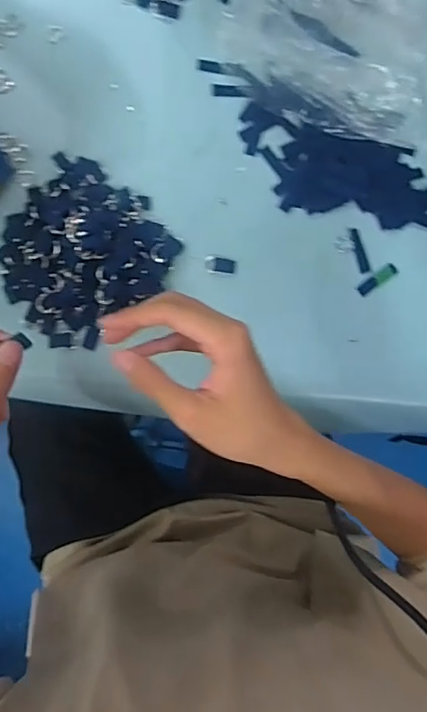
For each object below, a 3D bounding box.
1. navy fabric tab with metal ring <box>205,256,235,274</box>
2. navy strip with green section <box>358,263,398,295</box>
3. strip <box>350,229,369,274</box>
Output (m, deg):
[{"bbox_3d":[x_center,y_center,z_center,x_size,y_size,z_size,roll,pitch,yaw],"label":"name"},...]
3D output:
[{"bbox_3d":[0.007,-0.089,0.531,0.029,0.004,0.016,3,85,-4],"label":"navy fabric tab with metal ring"},{"bbox_3d":[0.167,-0.077,0.547,0.045,0.004,0.013,-37,90,-8],"label":"navy strip with green section"},{"bbox_3d":[0.149,-0.108,0.550,0.010,0.004,0.047,-13,87,-7],"label":"strip"}]

